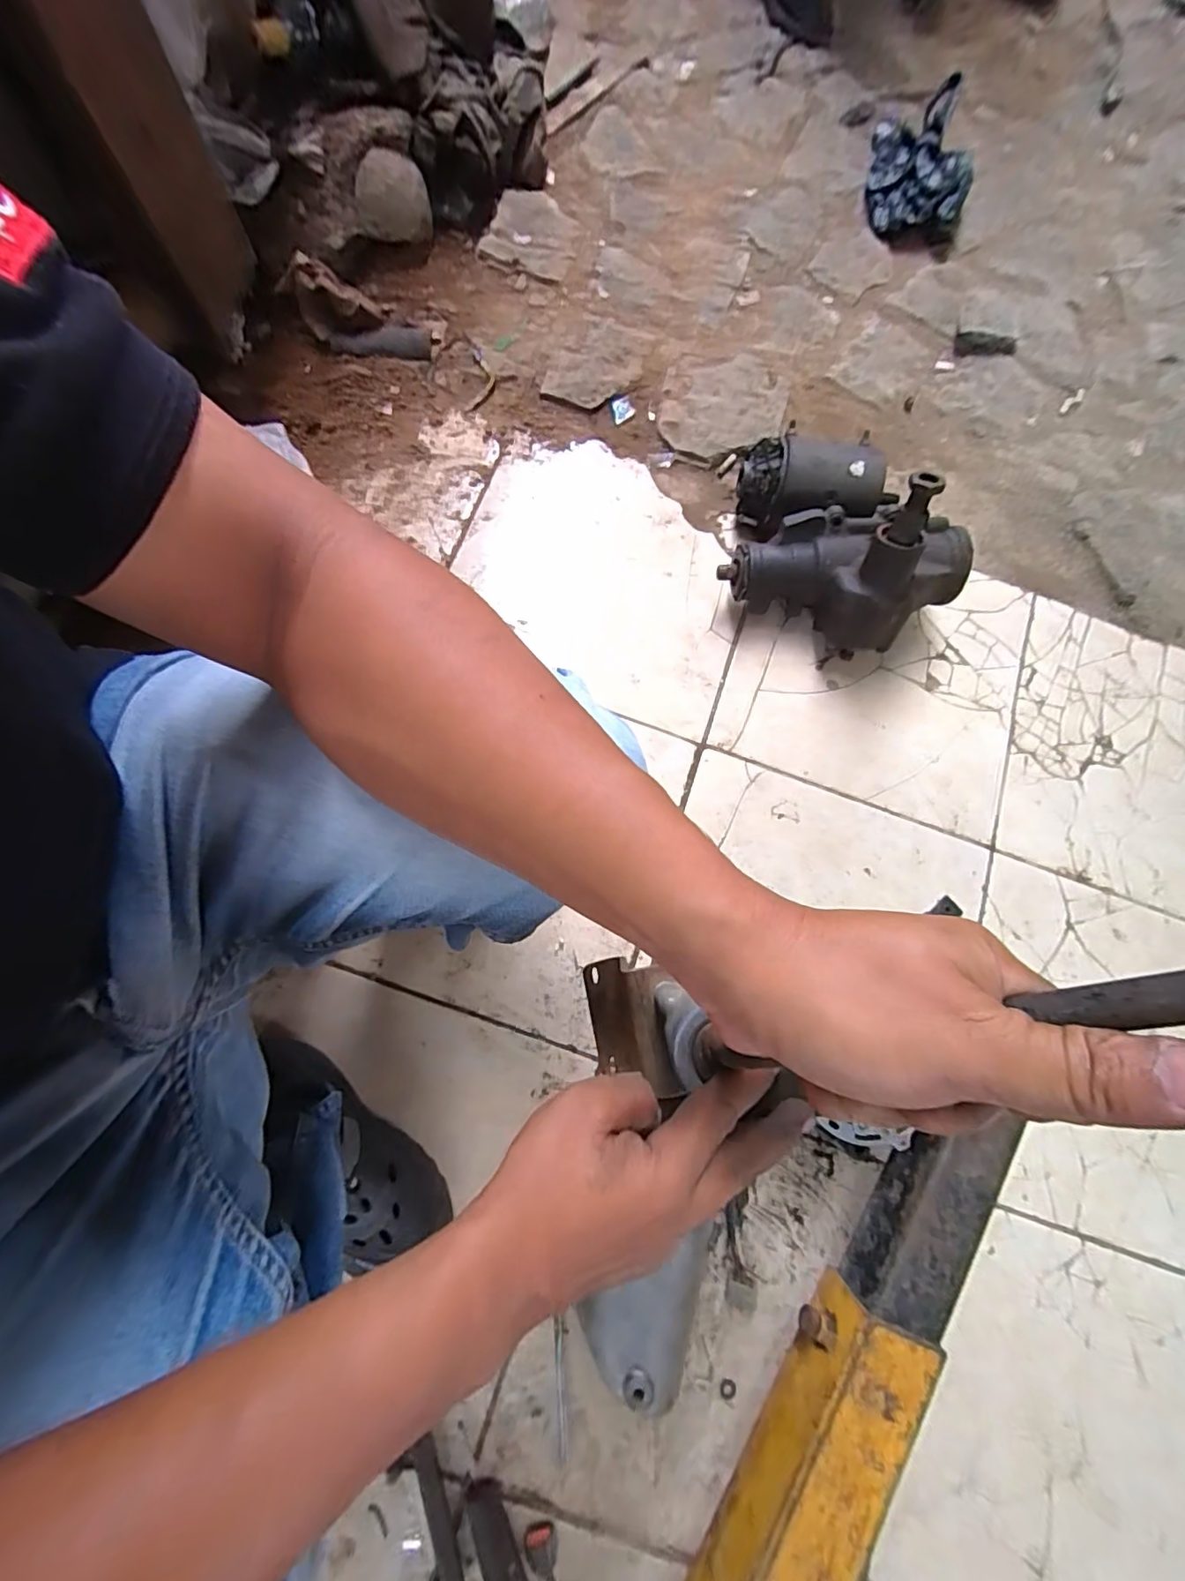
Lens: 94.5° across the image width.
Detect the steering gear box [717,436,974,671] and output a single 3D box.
[{"bbox_3d":[0.314,-0.322,0.676,0.308,0.210,0.205,33,77,4],"label":"steering gear box"}]

